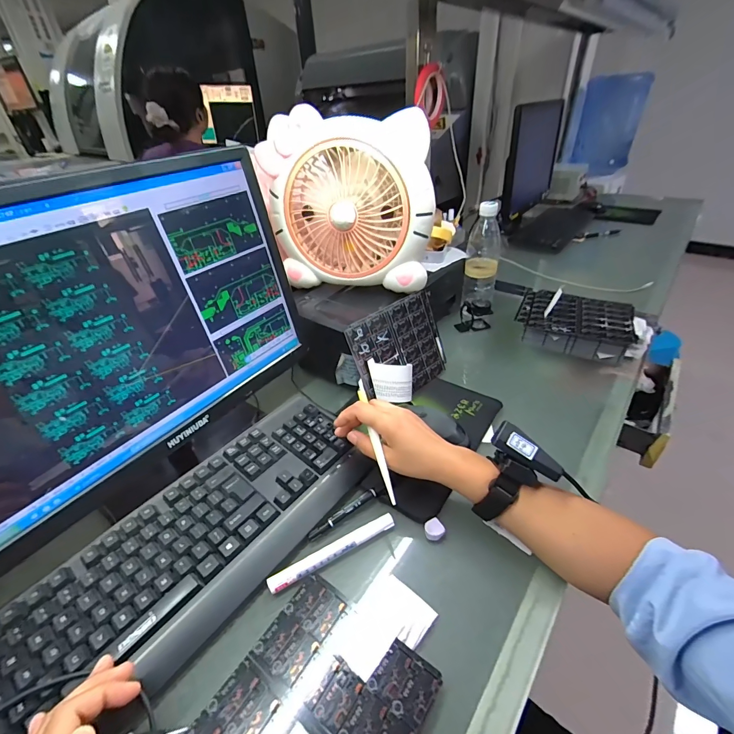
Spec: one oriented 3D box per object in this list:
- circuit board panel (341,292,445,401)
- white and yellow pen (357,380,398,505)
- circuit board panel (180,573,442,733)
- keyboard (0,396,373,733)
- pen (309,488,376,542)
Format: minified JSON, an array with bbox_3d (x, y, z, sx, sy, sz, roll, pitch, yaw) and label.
[{"bbox_3d":[0.056,-0.027,0.589,0.174,0.145,0.011,-30,19,-31],"label":"circuit board panel"},{"bbox_3d":[0.009,0.079,0.413,0.009,0.009,0.149,-11,60,-10],"label":"white and yellow pen"},{"bbox_3d":[-0.045,0.270,0.278,0.141,0.009,0.164,20,42,31],"label":"circuit board panel"},{"bbox_3d":[-0.177,0.186,0.390,0.155,0.038,0.426,25,44,33],"label":"keyboard"},{"bbox_3d":[-0.027,0.171,0.426,0.091,0.011,0.010,-25,41,-27],"label":"pen"}]

